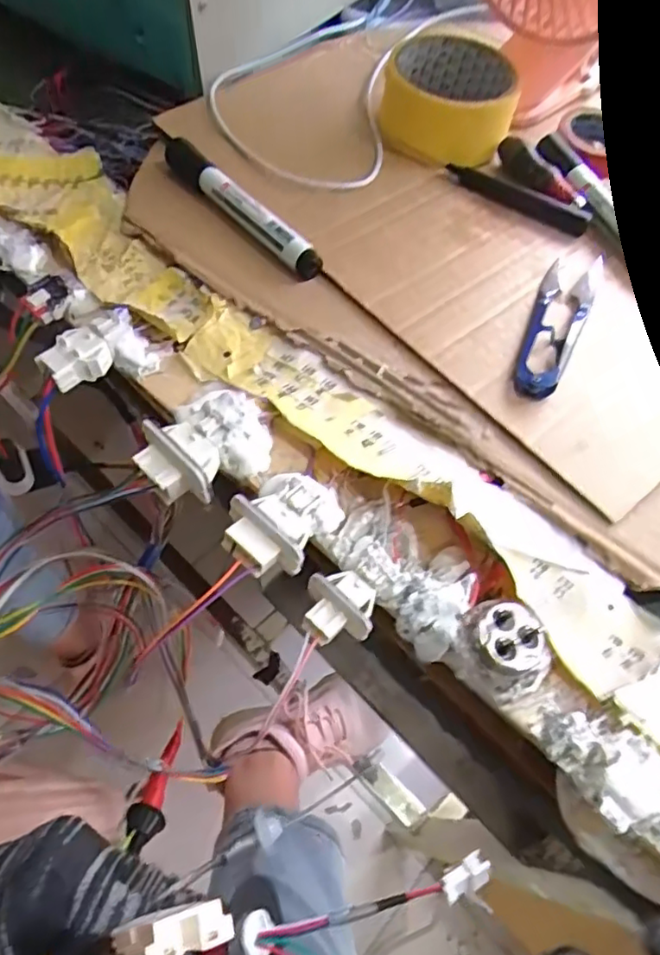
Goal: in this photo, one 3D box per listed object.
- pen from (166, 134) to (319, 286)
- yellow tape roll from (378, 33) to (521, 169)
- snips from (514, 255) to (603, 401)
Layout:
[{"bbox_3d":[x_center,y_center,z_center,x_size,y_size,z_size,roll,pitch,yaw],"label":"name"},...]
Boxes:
[{"bbox_3d":[-0.058,-0.164,0.354,0.021,0.017,0.141,-38,70,-22],"label":"pen"},{"bbox_3d":[0.080,-0.260,0.408,0.086,0.036,0.089,10,61,1],"label":"yellow tape roll"},{"bbox_3d":[0.127,-0.088,0.333,0.028,0.015,0.119,23,62,9],"label":"snips"}]

